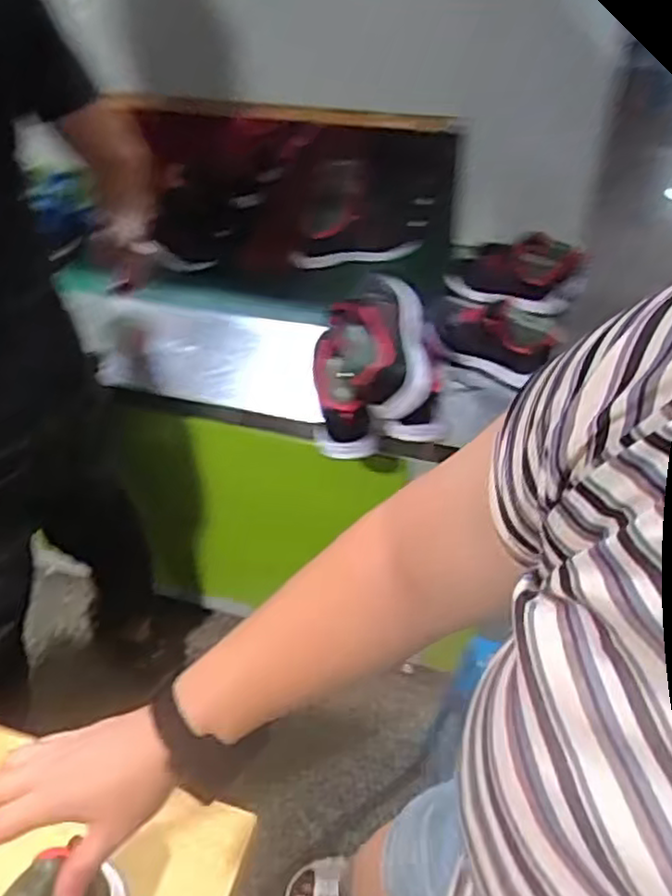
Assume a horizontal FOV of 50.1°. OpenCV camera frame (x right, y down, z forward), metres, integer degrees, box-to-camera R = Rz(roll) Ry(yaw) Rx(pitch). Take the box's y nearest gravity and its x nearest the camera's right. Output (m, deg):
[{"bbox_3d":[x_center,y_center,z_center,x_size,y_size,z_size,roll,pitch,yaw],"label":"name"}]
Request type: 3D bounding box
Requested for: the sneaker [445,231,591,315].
[{"bbox_3d":[0.334,-0.326,1.333,0.237,0.104,0.100,13,46,16],"label":"sneaker"}]

